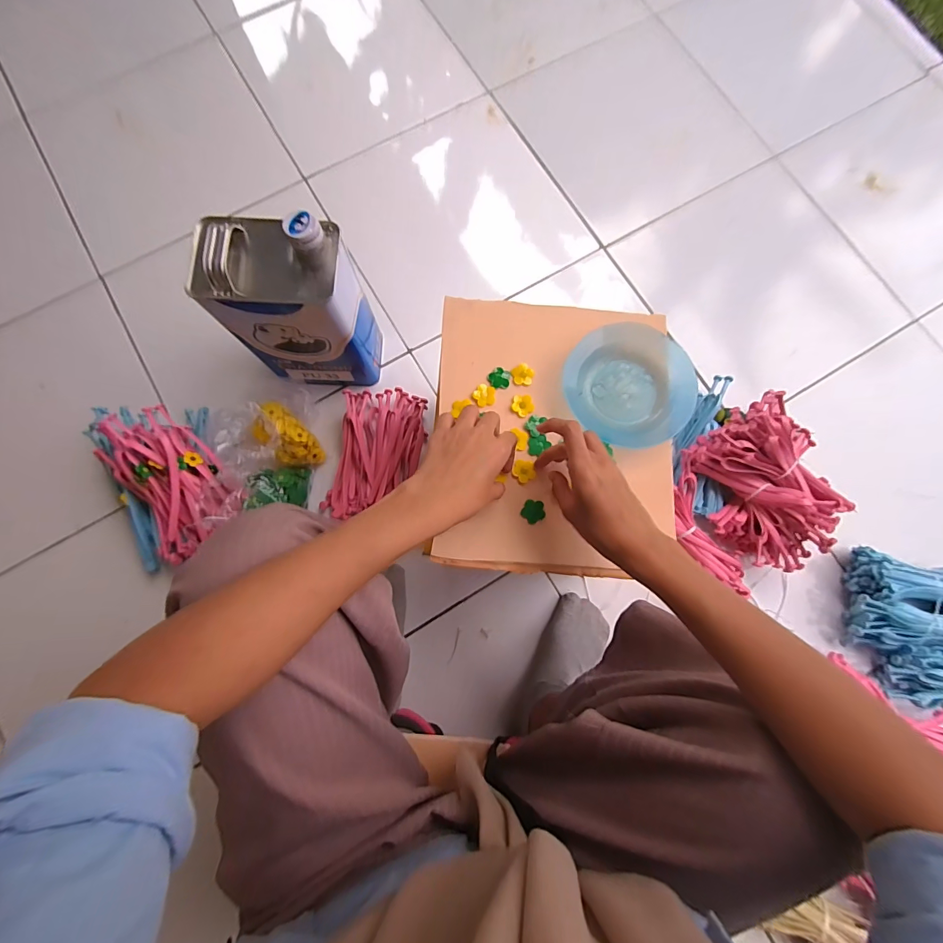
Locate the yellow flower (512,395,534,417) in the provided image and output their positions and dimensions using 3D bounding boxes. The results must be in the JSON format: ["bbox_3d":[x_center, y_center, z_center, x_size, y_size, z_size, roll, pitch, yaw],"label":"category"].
[{"bbox_3d":[0.054,-0.069,0.430,0.023,0.004,0.023,0,79,0],"label":"yellow flower"}]

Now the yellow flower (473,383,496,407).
[{"bbox_3d":[0.014,-0.081,0.435,0.023,0.010,0.027,-31,81,-6],"label":"yellow flower"}]

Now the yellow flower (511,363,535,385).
[{"bbox_3d":[0.055,-0.104,0.439,0.023,0.004,0.024,0,79,0],"label":"yellow flower"}]

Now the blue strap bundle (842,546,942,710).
[{"bbox_3d":[0.685,0.235,0.584,0.250,0.064,0.201,13,80,2],"label":"blue strap bundle"}]

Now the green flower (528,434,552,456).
[{"bbox_3d":[0.070,-0.027,0.424,0.022,0.007,0.021,-4,79,-1],"label":"green flower"}]

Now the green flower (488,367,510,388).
[{"bbox_3d":[0.029,-0.099,0.437,0.022,0.006,0.022,2,79,0],"label":"green flower"}]

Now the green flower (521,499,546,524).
[{"bbox_3d":[0.062,0.040,0.409,0.024,0.004,0.023,5,79,1],"label":"green flower"}]

